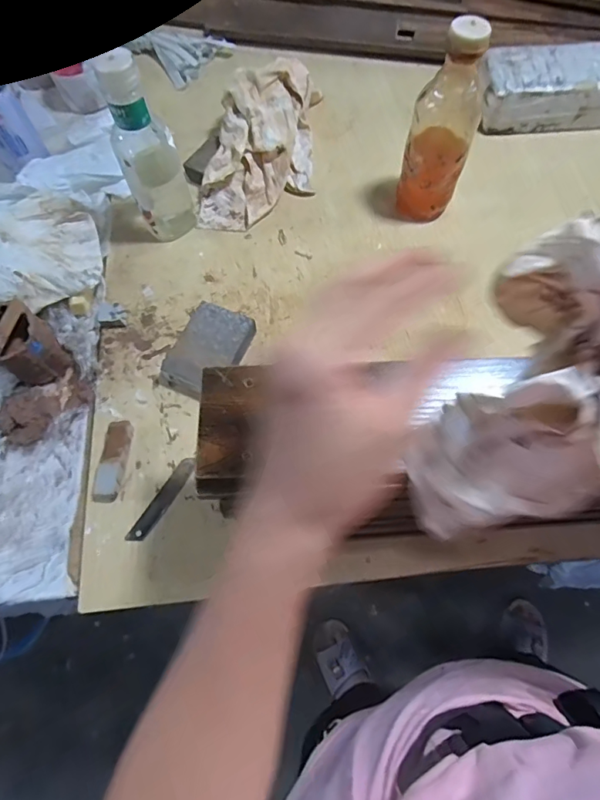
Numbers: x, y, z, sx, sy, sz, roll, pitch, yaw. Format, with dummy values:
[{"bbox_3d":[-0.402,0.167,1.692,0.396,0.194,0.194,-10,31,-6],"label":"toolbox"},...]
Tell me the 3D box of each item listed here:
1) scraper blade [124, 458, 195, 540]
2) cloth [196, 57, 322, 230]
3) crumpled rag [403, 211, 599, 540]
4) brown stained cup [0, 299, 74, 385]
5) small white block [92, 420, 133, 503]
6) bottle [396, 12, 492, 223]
[{"bbox_3d":[-0.137,0.100,0.473,0.018,0.004,0.096,28,67,12],"label":"scraper blade"},{"bbox_3d":[-0.053,-0.348,0.618,0.167,0.080,0.226,-2,69,0],"label":"cloth"},{"bbox_3d":[0.124,0.004,0.251,0.086,0.196,0.056,25,36,10],"label":"crumpled rag"},{"bbox_3d":[-0.303,-0.063,0.511,0.058,0.072,0.070,-38,73,-12],"label":"brown stained cup"},{"bbox_3d":[-0.193,0.063,0.483,0.027,0.022,0.082,4,69,3],"label":"small white block"},{"bbox_3d":[0.157,-0.295,0.524,0.068,0.199,0.061,18,70,8],"label":"bottle"}]

